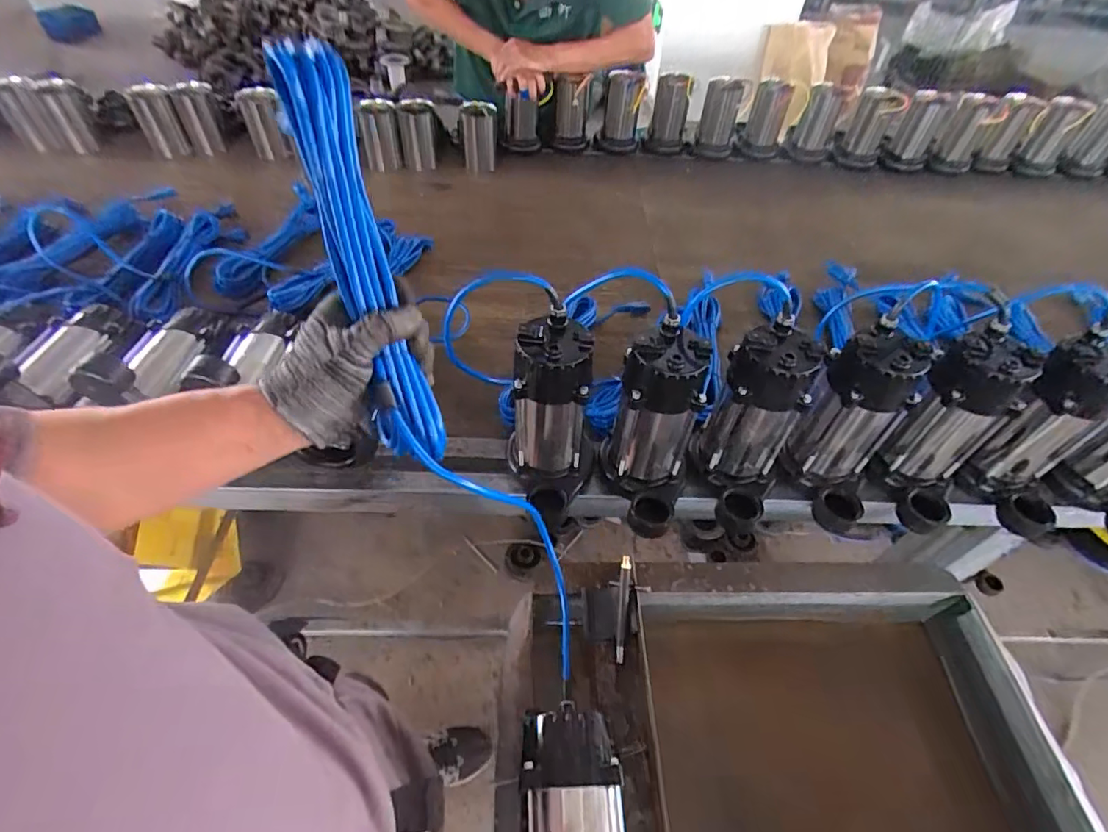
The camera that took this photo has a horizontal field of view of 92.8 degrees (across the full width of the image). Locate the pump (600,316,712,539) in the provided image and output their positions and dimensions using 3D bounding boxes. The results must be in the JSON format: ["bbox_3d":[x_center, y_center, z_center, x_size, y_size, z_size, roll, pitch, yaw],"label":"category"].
[{"bbox_3d":[0.120,0.023,0.651,0.112,0.231,0.143,15,50,8],"label":"pump"}]

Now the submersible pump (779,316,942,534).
[{"bbox_3d":[0.372,0.018,0.657,0.124,0.213,0.127,30,54,20],"label":"submersible pump"}]

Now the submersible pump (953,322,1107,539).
[{"bbox_3d":[0.654,0.025,0.689,0.114,0.233,0.145,-25,55,-23],"label":"submersible pump"}]

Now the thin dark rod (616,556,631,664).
[{"bbox_3d":[0.077,0.217,0.597,0.010,0.011,0.114,5,81,0],"label":"thin dark rod"}]

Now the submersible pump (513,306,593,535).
[{"bbox_3d":[-0.007,0.015,0.652,0.095,0.243,0.124,3,49,-1],"label":"submersible pump"}]

